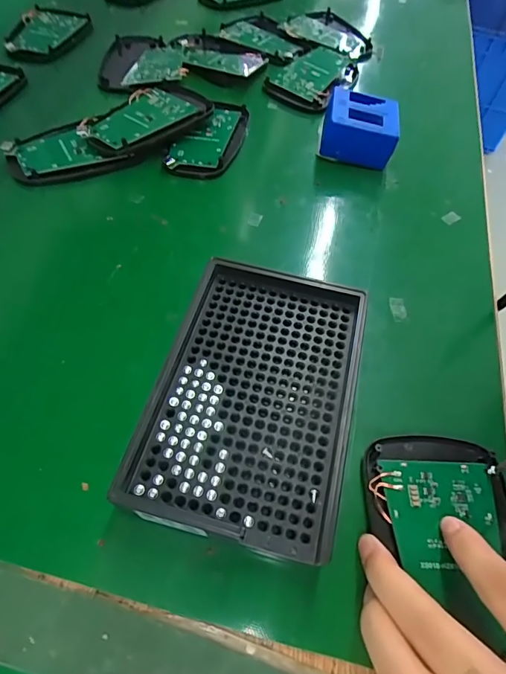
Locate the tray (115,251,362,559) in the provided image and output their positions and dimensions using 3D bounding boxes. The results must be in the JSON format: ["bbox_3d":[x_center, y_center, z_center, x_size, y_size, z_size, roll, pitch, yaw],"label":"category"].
[{"bbox_3d":[0.002,0.027,0.210,0.090,0.025,0.135,15,58,4],"label":"tray"}]

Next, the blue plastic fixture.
[{"bbox_3d":[0.080,-0.158,0.326,0.053,0.038,0.044,8,57,0],"label":"blue plastic fixture"}]

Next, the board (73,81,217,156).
[{"bbox_3d":[-0.081,-0.169,0.330,0.061,0.015,0.096,39,63,18],"label":"board"}]

